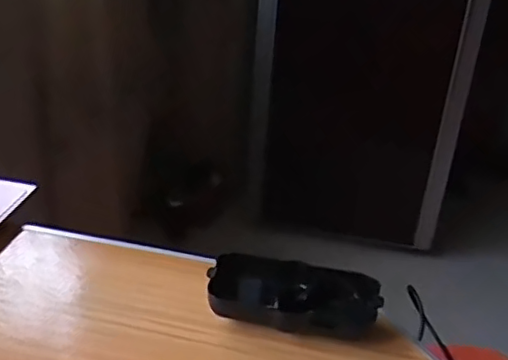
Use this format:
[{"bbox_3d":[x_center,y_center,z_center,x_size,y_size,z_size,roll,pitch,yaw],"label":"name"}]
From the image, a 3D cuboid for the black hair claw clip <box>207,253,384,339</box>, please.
[{"bbox_3d":[0.026,0.079,0.397,0.108,0.029,0.052,5,29,1],"label":"black hair claw clip"}]

